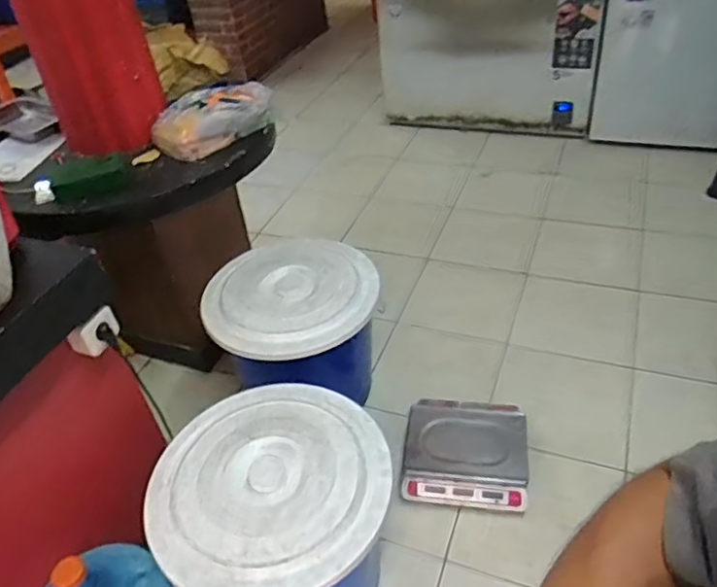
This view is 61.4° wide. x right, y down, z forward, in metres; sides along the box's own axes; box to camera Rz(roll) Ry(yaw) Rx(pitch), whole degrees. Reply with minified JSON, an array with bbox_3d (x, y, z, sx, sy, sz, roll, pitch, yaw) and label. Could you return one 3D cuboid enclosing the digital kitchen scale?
[{"bbox_3d":[0.305,0.440,1.718,0.332,0.127,0.325,2,40,12],"label":"digital kitchen scale"}]

